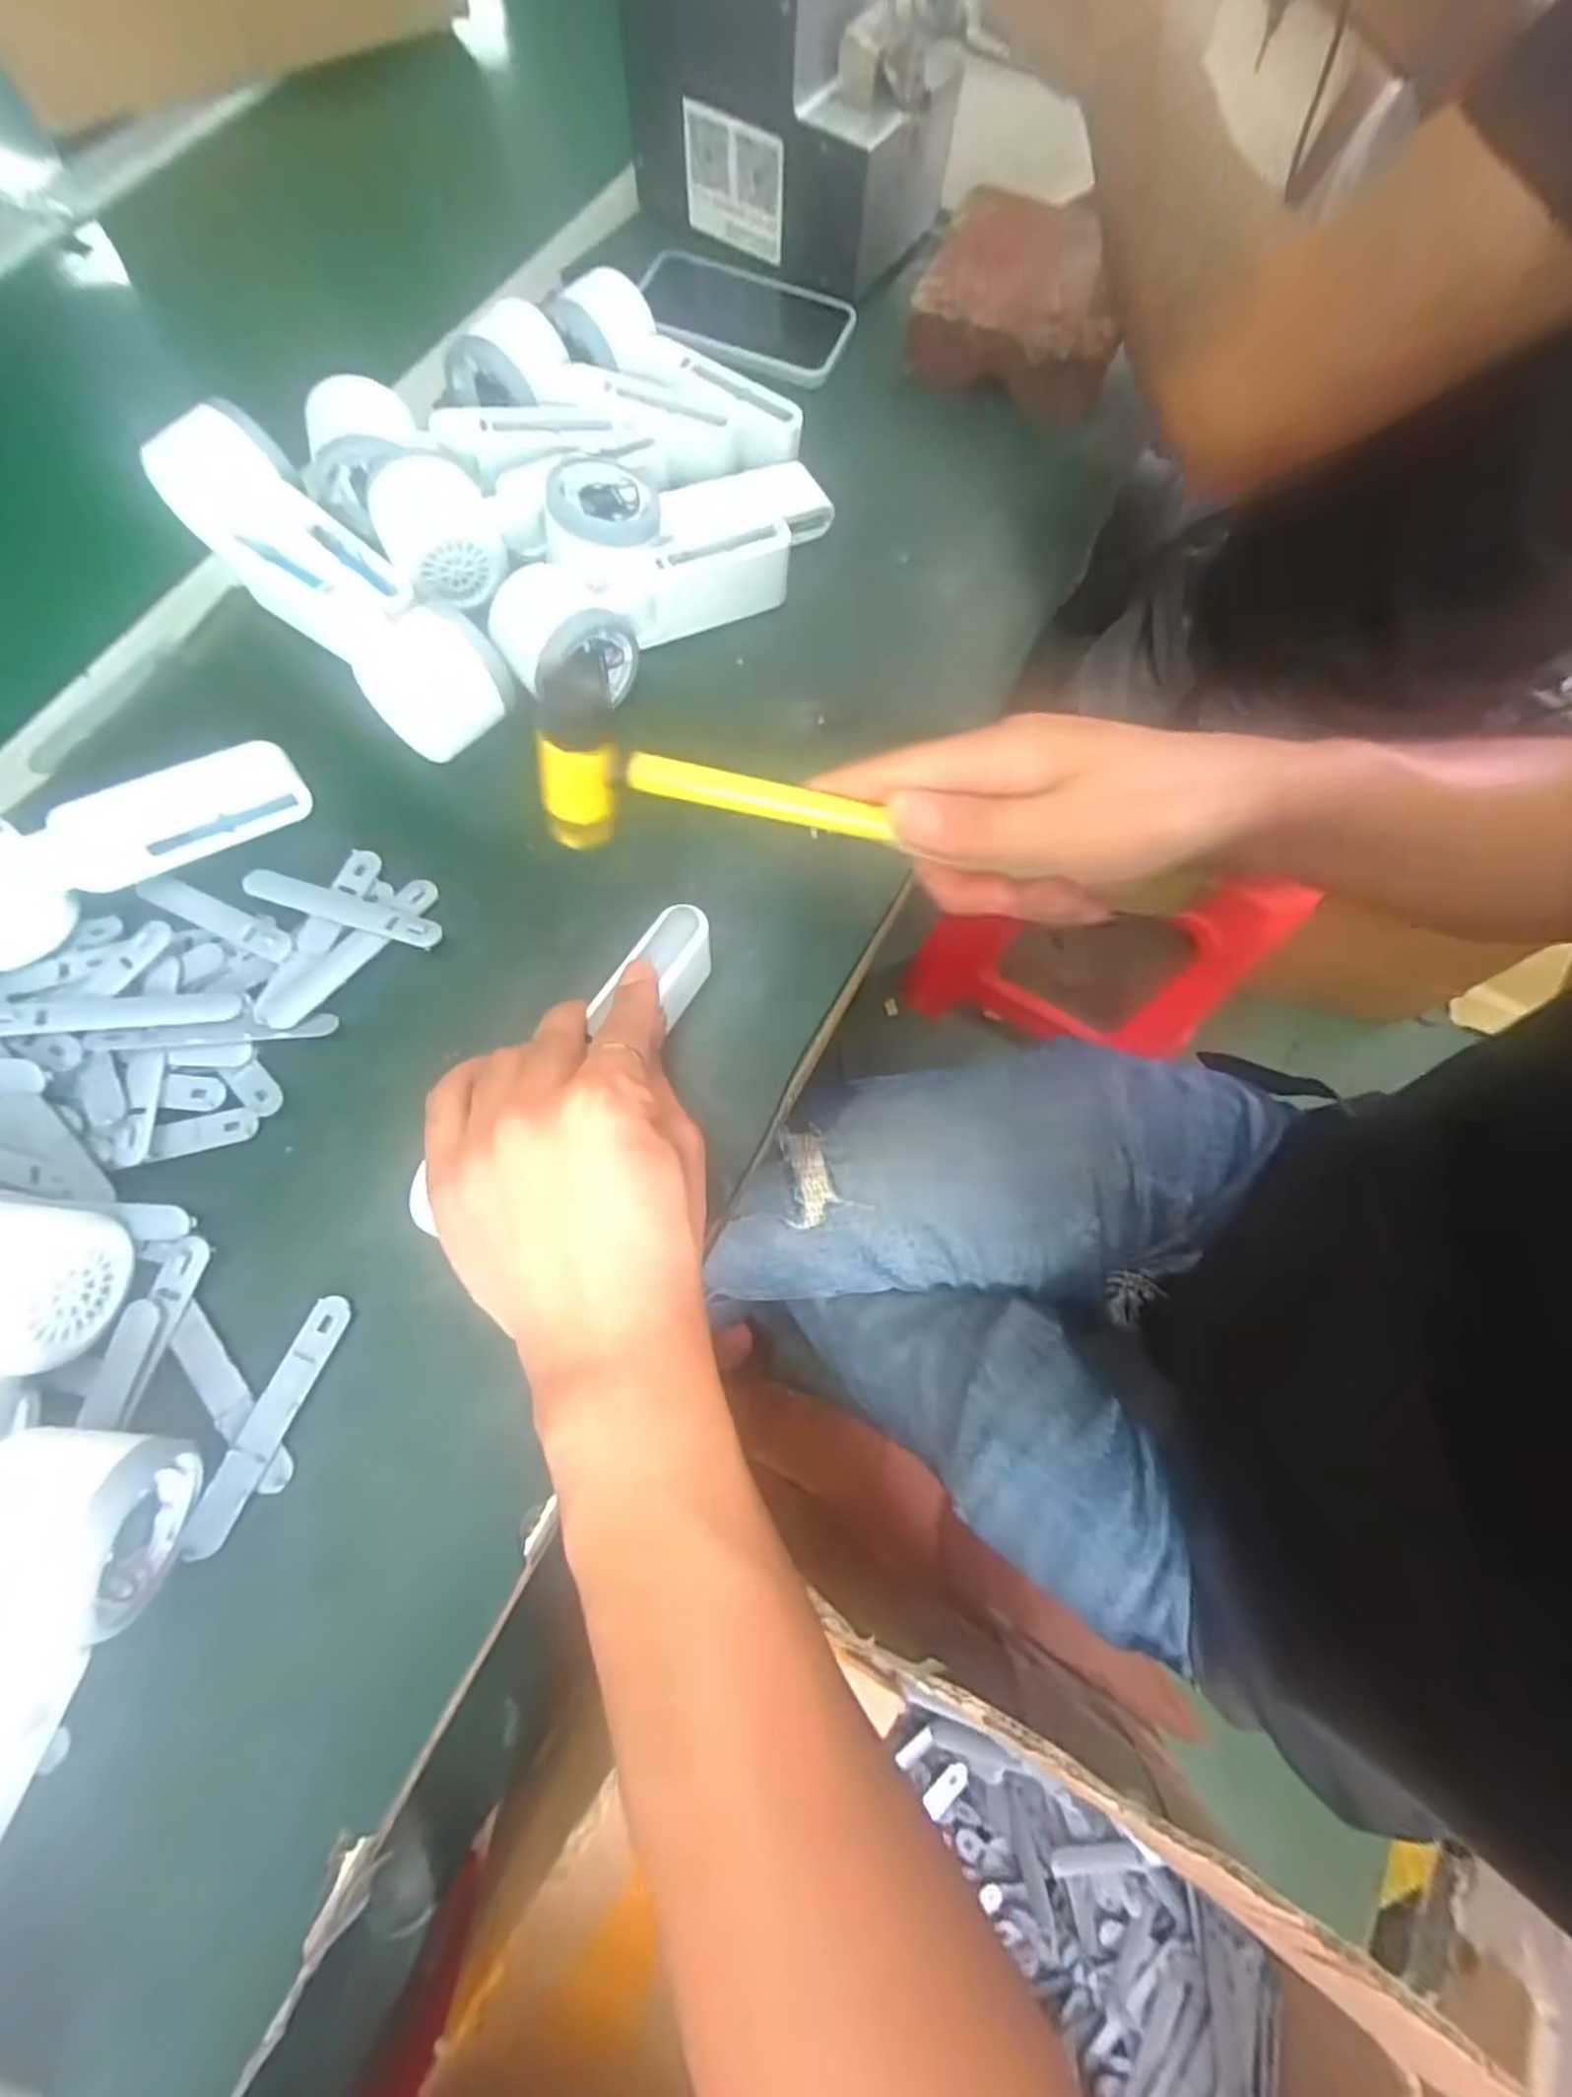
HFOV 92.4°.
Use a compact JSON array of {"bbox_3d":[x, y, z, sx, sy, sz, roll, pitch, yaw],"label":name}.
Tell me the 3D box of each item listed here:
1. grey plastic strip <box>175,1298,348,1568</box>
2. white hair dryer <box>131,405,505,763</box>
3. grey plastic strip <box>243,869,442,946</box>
[{"bbox_3d":[-0.199,0.144,0.292,0.015,0.006,0.095,22,73,4],"label":"grey plastic strip"},{"bbox_3d":[-0.233,-0.238,0.390,0.222,0.050,0.062,43,76,10],"label":"white hair dryer"},{"bbox_3d":[-0.209,-0.066,0.356,0.091,0.010,0.014,16,73,3],"label":"grey plastic strip"}]

